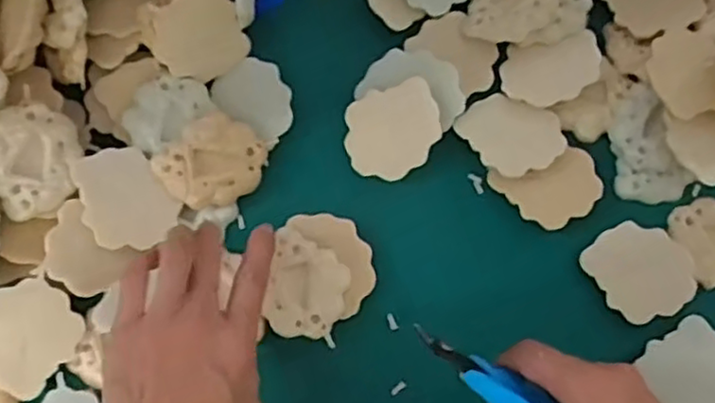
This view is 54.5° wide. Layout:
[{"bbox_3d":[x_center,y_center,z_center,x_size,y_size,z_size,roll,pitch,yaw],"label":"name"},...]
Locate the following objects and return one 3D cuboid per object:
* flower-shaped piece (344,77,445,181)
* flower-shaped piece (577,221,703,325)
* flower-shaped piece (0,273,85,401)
[{"bbox_3d":[0.023,-0.045,0.446,0.062,0.004,0.056,-16,87,14],"label":"flower-shaped piece"},{"bbox_3d":[0.179,0.043,0.437,0.056,0.006,0.061,-35,82,-2],"label":"flower-shaped piece"},{"bbox_3d":[-0.196,0.079,0.410,0.060,0.004,0.059,-47,110,-21],"label":"flower-shaped piece"}]

